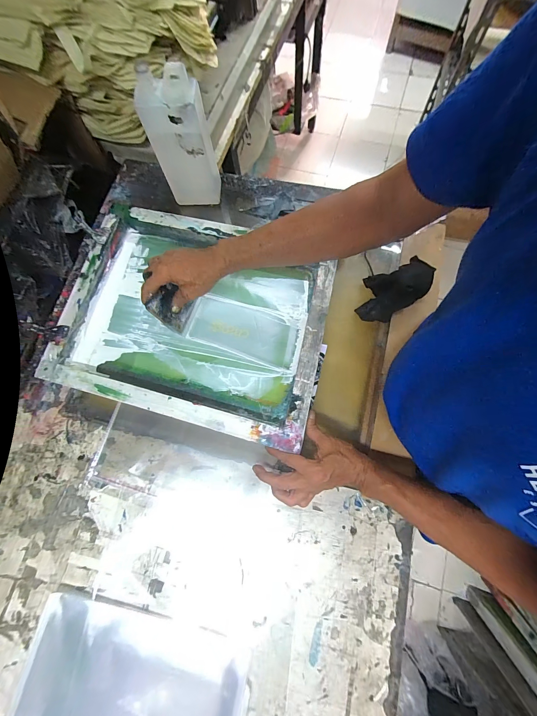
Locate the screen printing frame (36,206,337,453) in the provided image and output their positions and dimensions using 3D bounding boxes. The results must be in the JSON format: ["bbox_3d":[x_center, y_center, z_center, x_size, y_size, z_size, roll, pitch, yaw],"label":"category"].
[{"bbox_3d":[-0.126,-0.075,0.503,0.448,0.051,0.350,15,76,6],"label":"screen printing frame"}]

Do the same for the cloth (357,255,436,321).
[{"bbox_3d":[0.220,-0.125,0.504,0.138,0.065,0.085,-34,77,-7],"label":"cloth"}]

